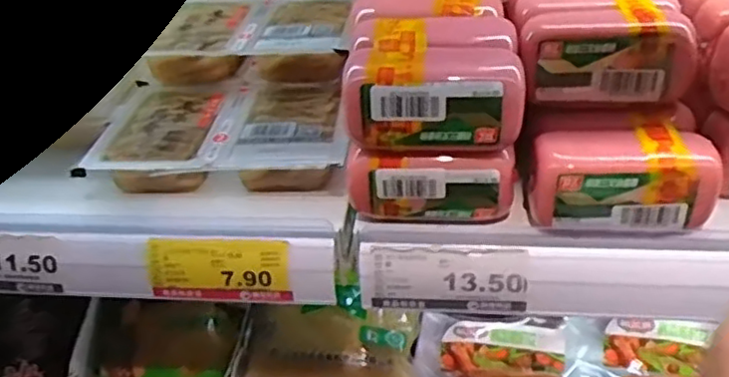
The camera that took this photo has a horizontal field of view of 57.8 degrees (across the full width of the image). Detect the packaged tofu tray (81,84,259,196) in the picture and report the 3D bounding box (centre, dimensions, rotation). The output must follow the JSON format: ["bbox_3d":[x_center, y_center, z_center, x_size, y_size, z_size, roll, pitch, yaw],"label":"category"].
[{"bbox_3d":[-0.134,-0.034,0.468,0.090,0.031,0.115,0,34,7],"label":"packaged tofu tray"}]

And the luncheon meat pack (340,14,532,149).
[{"bbox_3d":[0.042,-0.064,0.385,0.101,0.048,0.080,0,34,6],"label":"luncheon meat pack"}]

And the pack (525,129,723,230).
[{"bbox_3d":[0.147,-0.006,0.381,0.101,0.043,0.041,1,34,8],"label":"pack"}]

